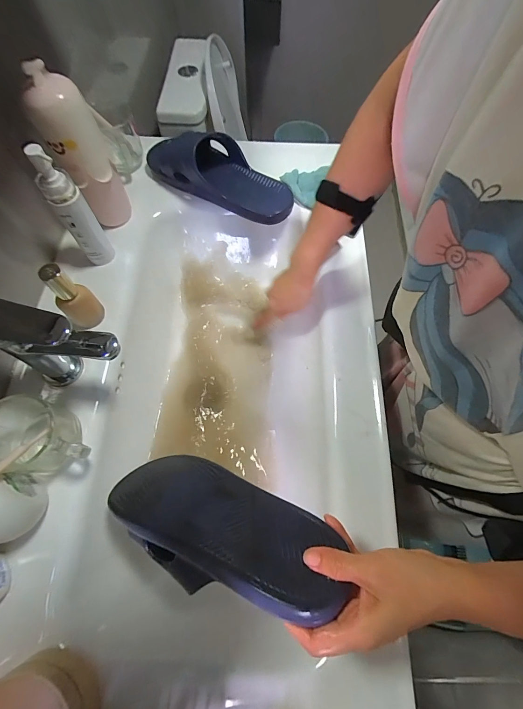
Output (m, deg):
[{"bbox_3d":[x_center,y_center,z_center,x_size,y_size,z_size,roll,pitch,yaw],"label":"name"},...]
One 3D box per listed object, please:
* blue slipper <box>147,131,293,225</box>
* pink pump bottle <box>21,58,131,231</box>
[{"bbox_3d":[-0.073,-0.332,0.555,0.285,0.067,0.114,27,70,11],"label":"blue slipper"},{"bbox_3d":[-0.252,-0.281,0.456,0.063,0.202,0.068,-11,68,-5],"label":"pink pump bottle"}]

